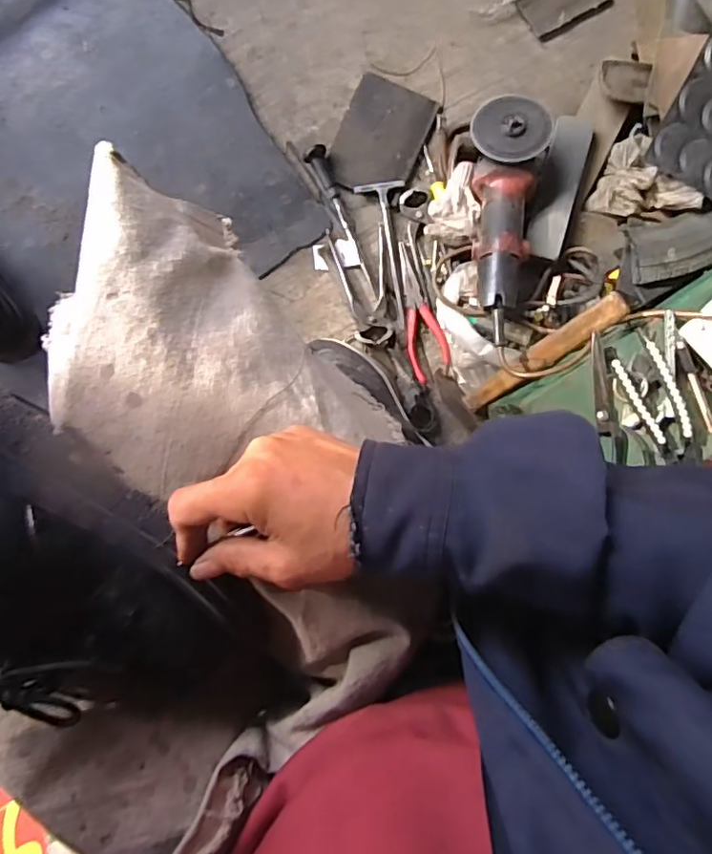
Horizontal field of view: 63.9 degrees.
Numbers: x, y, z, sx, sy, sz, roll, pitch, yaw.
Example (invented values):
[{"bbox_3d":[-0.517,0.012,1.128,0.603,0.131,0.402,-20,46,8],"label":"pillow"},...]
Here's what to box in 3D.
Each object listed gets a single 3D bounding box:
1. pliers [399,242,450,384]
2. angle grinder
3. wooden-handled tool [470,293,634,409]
[{"bbox_3d":[0.082,-0.155,0.769,0.051,0.019,0.183,-16,94,-1],"label":"pliers"},{"bbox_3d":[0.173,-0.253,0.698,0.094,0.080,0.293,9,93,-2],"label":"angle grinder"},{"bbox_3d":[0.219,-0.082,0.682,0.030,0.019,0.223,49,132,-3],"label":"wooden-handled tool"}]

